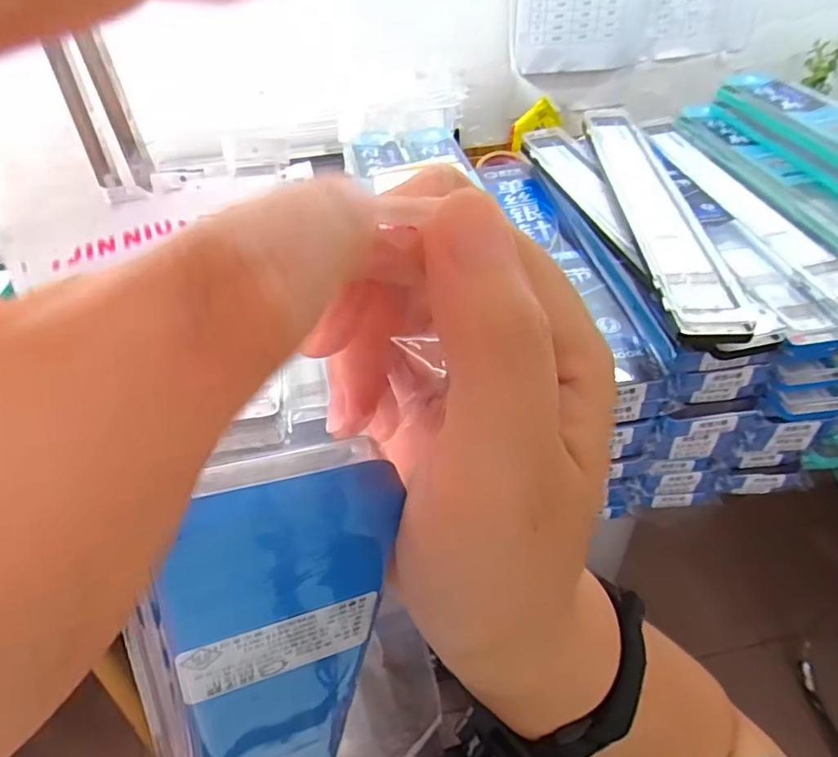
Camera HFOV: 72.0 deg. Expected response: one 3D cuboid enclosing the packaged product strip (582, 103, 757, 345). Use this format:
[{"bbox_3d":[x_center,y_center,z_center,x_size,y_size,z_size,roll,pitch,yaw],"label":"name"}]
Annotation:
[{"bbox_3d":[0.221,-0.180,0.561,0.059,0.021,0.423,-5,43,7],"label":"packaged product strip"}]

